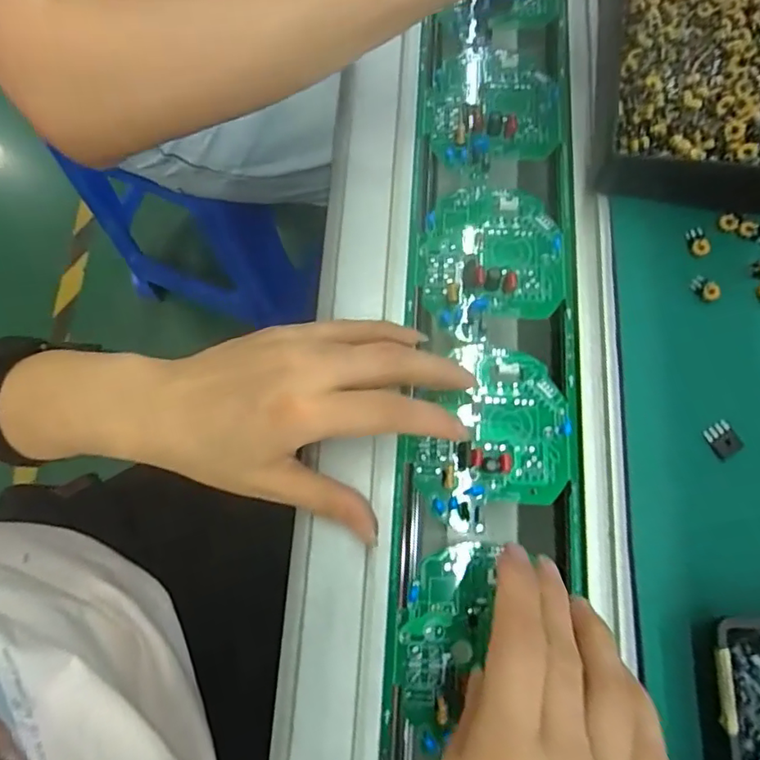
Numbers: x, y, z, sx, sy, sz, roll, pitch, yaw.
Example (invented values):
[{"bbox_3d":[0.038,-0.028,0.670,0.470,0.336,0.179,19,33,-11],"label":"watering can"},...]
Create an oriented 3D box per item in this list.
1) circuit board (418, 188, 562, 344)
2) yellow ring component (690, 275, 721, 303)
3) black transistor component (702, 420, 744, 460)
[{"bbox_3d":[0.064,-0.071,0.316,0.081,0.011,0.091,-5,74,-1],"label":"circuit board"},{"bbox_3d":[0.176,-0.049,0.298,0.016,0.007,0.010,36,77,10],"label":"yellow ring component"},{"bbox_3d":[0.172,0.030,0.275,0.014,0.004,0.016,-28,76,-7],"label":"black transistor component"}]

